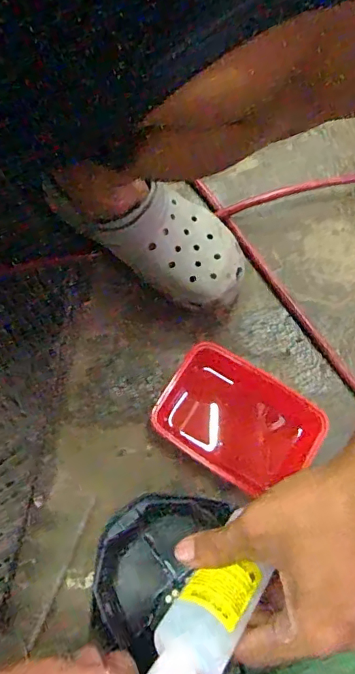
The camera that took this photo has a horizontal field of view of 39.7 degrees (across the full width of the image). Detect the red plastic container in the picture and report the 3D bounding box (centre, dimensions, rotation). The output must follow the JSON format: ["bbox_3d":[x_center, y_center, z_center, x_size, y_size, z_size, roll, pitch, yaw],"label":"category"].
[{"bbox_3d":[0.066,0.097,0.559,0.172,0.058,0.119,33,75,8],"label":"red plastic container"}]

